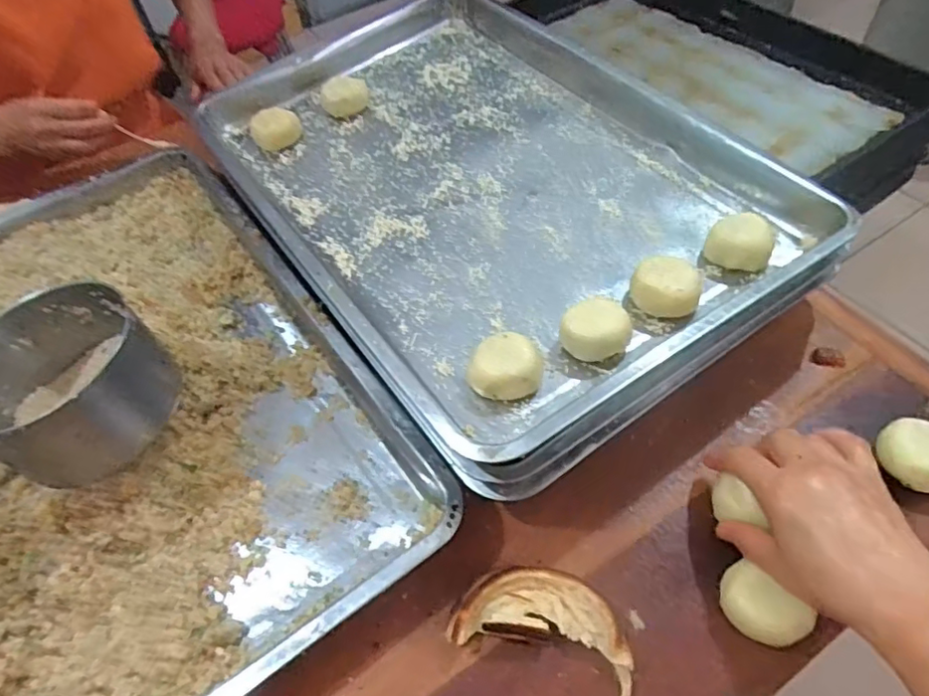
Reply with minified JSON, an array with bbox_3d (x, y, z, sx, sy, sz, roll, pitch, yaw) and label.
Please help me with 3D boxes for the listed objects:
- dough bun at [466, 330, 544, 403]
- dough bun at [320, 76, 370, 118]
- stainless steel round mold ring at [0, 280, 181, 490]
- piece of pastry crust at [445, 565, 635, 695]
[{"bbox_3d":[0.032,0.014,0.452,0.049,0.025,0.049,13,56,15],"label":"dough bun"},{"bbox_3d":[-0.141,-0.300,0.723,0.054,0.028,0.054,-20,54,-9],"label":"dough bun"},{"bbox_3d":[-0.303,0.022,0.461,0.133,0.080,0.132,-3,53,4],"label":"stainless steel round mold ring"},{"bbox_3d":[0.057,0.187,0.407,0.117,0.016,0.075,22,59,20],"label":"piece of pastry crust"}]

